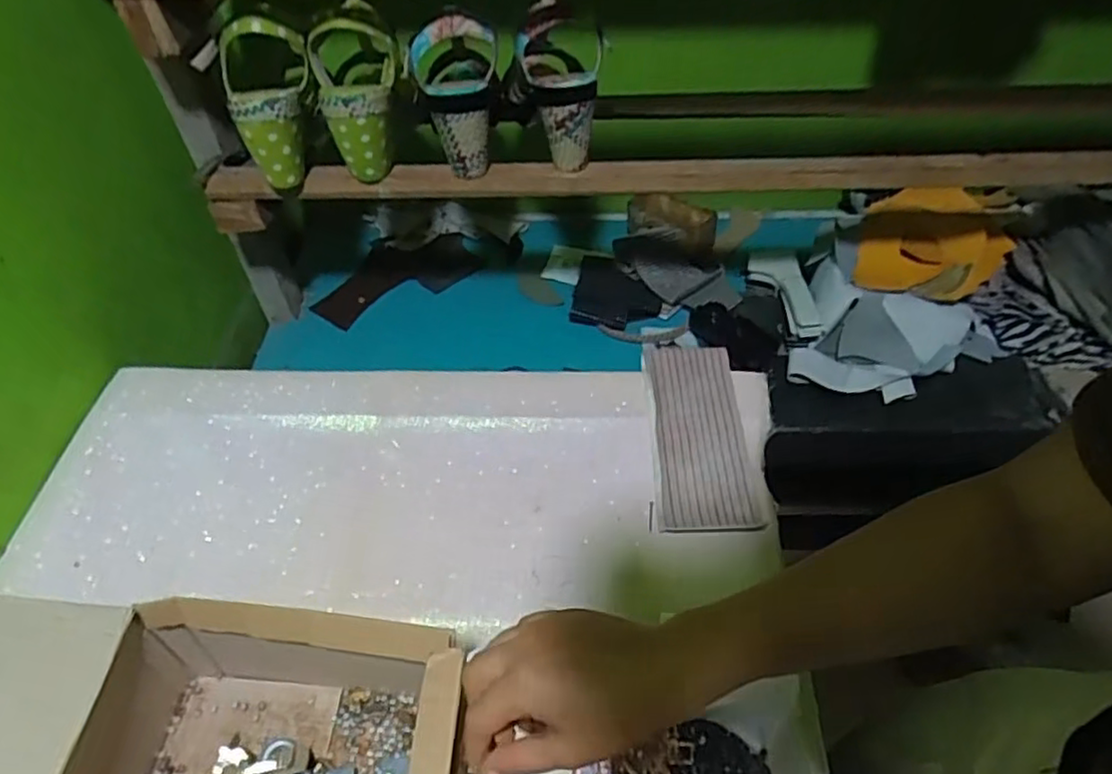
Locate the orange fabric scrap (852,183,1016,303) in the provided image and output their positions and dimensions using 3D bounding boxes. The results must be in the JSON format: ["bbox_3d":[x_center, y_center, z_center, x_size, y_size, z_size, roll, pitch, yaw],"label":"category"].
[{"bbox_3d":[0.466,-0.183,0.826,0.161,0.031,0.164,17,67,14],"label":"orange fabric scrap"}]

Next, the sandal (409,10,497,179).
[{"bbox_3d":[-0.095,-0.284,0.650,0.083,0.136,0.081,-7,48,-5],"label":"sandal"}]

